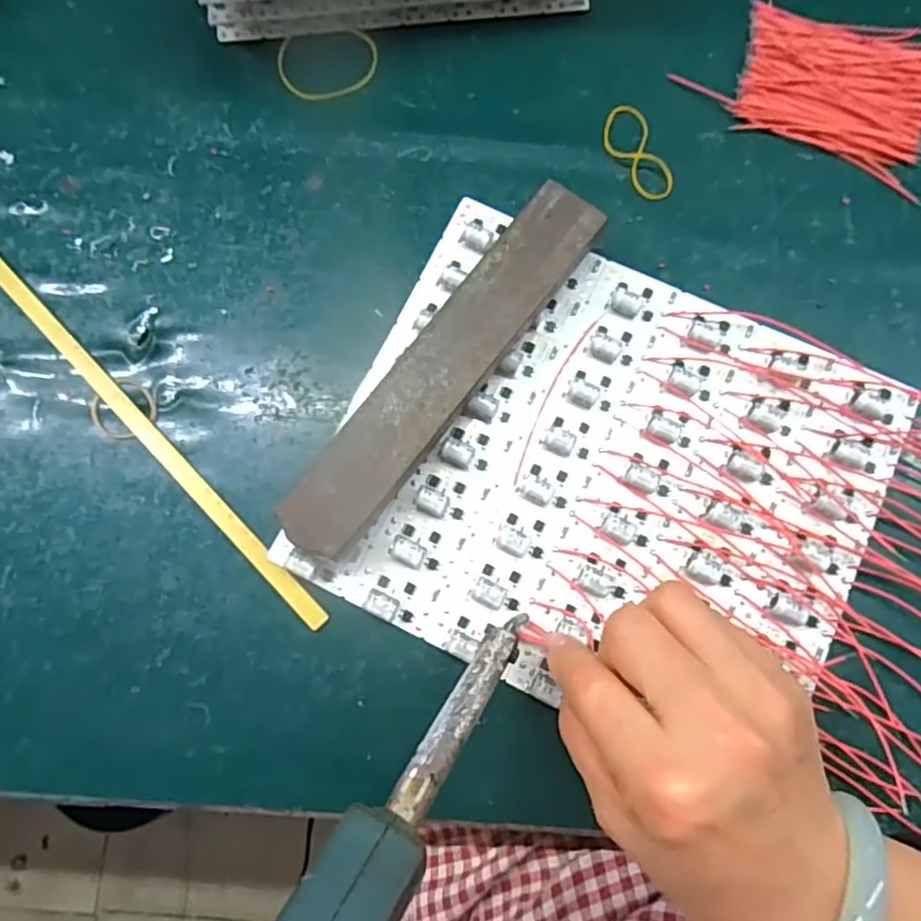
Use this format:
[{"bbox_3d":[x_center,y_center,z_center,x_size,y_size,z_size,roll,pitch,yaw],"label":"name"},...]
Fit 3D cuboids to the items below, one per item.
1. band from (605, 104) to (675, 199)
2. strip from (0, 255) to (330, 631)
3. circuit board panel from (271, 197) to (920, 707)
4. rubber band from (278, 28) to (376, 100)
[{"bbox_3d":[0.091,-0.160,0.333,0.025,0.004,0.057,-20,78,-3],"label":"band"},{"bbox_3d":[-0.172,-0.036,0.312,0.008,0.005,0.312,-44,80,-7],"label":"strip"},{"bbox_3d":[0.066,0.004,0.293,0.235,0.013,0.202,26,80,7],"label":"circuit board panel"},{"bbox_3d":[-0.072,-0.214,0.346,0.054,0.004,0.043,-2,78,1],"label":"rubber band"}]

